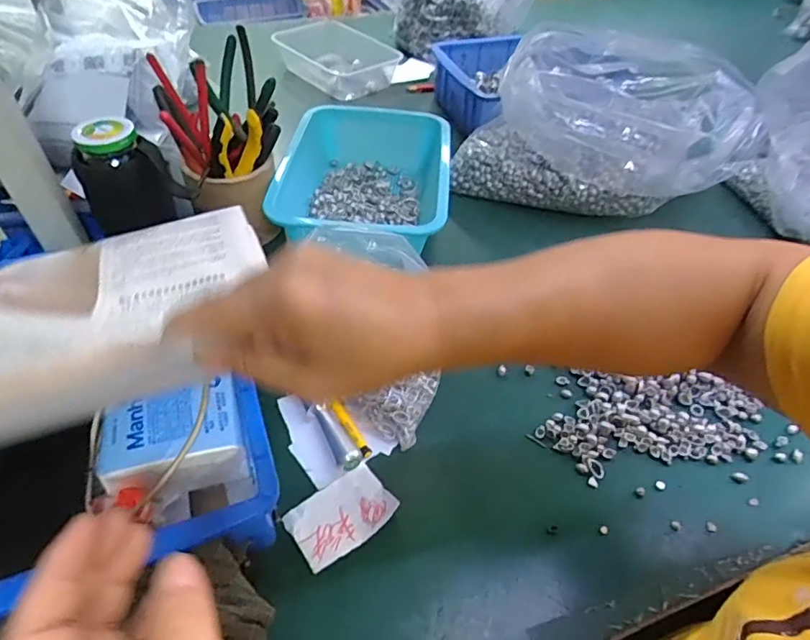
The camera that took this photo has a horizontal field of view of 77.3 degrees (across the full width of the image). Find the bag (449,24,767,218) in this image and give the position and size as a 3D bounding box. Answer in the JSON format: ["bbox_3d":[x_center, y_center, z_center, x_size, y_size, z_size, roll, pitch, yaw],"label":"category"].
[{"bbox_3d":[0.224,-0.232,0.615,0.307,0.164,0.140,14,48,11],"label":"bag"}]

